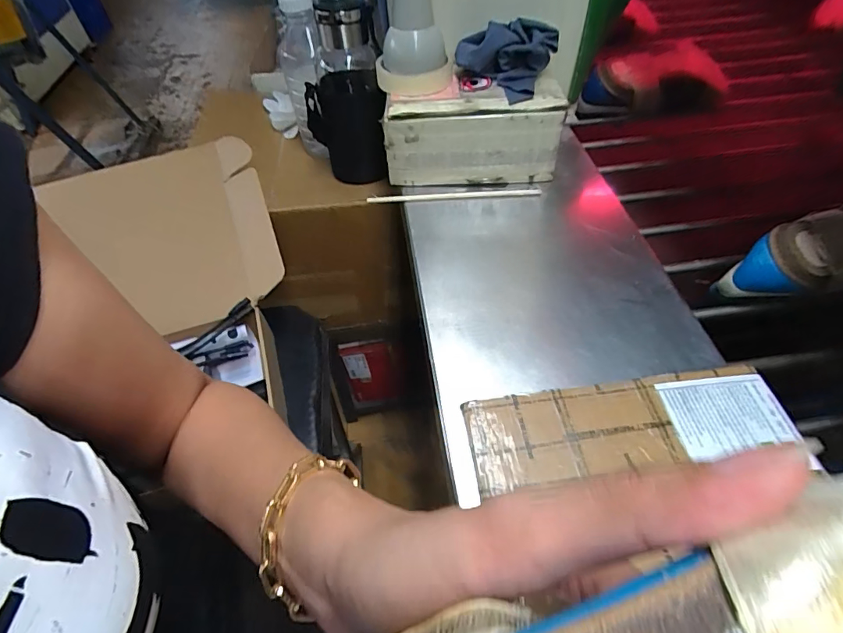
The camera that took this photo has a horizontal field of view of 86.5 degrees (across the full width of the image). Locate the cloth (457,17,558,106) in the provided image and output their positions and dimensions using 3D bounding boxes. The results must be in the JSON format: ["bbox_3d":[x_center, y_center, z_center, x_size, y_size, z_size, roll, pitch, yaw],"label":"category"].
[{"bbox_3d":[0.083,-0.278,0.480,0.103,0.046,0.082,23,57,19],"label":"cloth"}]

